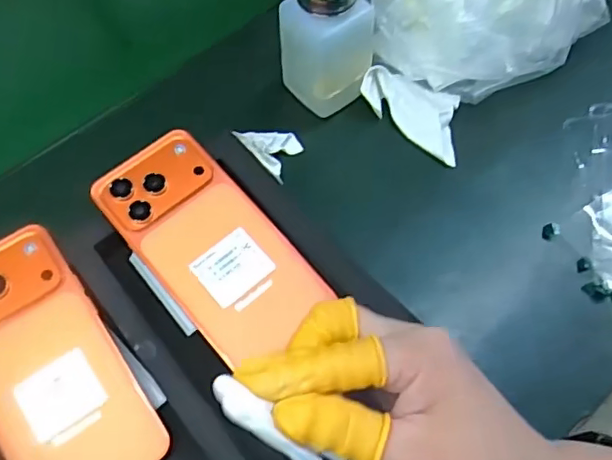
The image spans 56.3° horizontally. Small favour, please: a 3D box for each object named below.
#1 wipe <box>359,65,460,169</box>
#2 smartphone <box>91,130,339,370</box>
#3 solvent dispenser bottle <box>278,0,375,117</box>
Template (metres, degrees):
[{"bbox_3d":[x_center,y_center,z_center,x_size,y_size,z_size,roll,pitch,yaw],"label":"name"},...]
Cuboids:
[{"bbox_3d":[0.088,-0.092,0.429,0.087,0.034,0.050,39,69,24],"label":"wipe"},{"bbox_3d":[-0.061,0.007,0.356,0.074,0.007,0.151,-38,76,-18],"label":"smartphone"},{"bbox_3d":[0.014,-0.132,0.405,0.049,0.104,0.050,-36,63,-16],"label":"solvent dispenser bottle"}]

